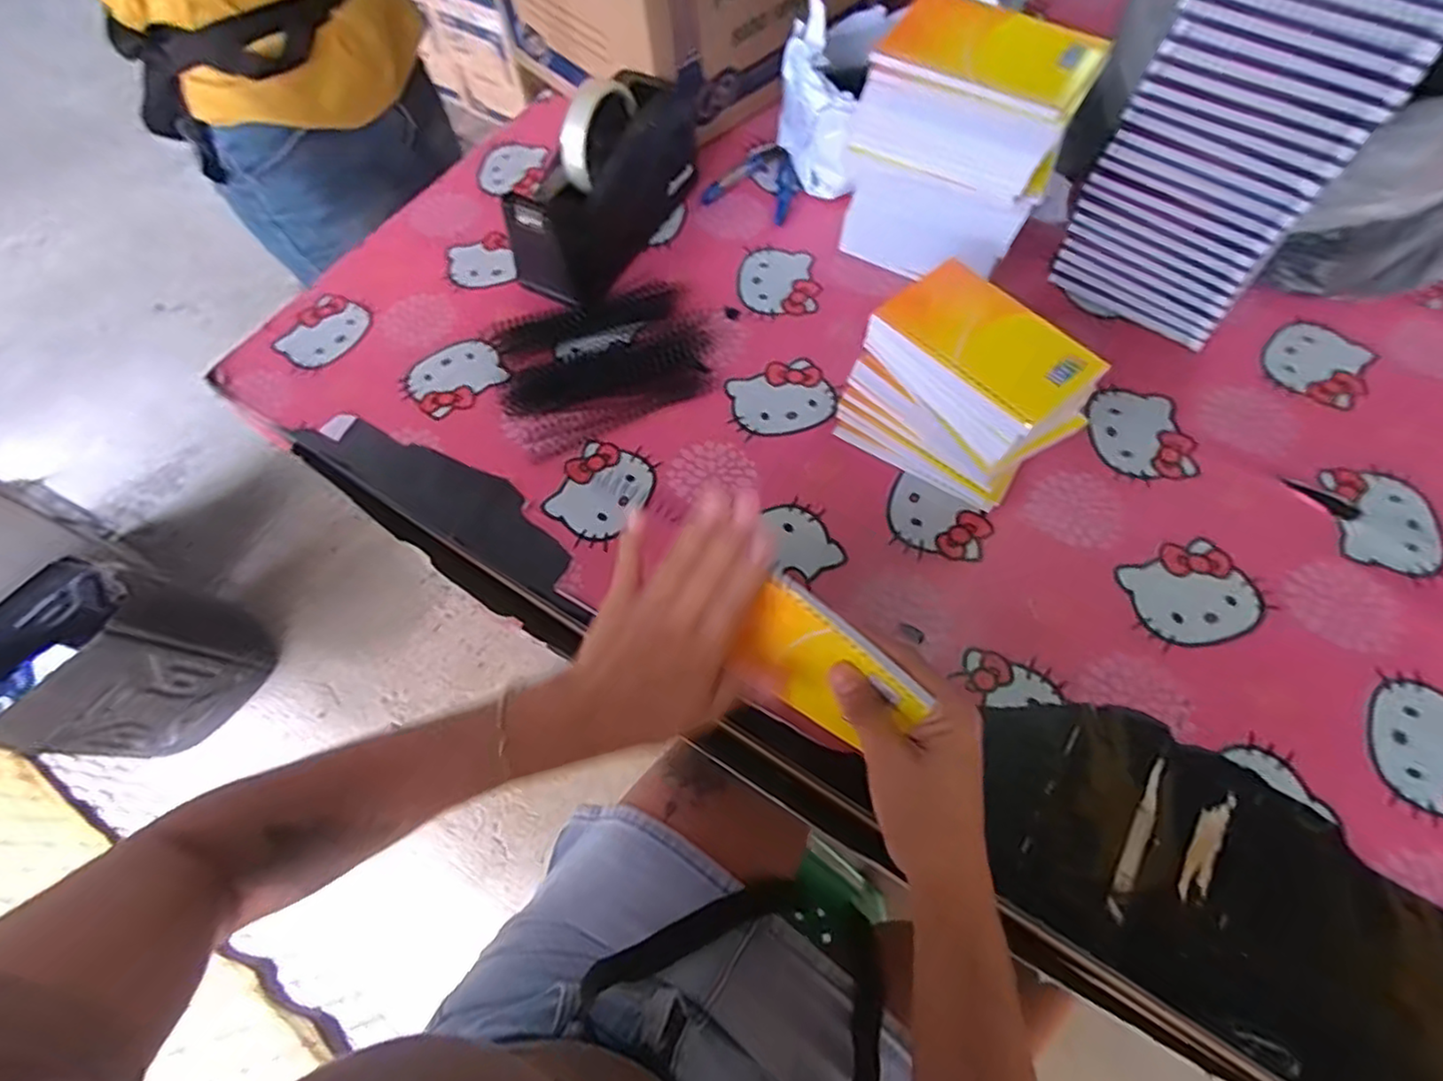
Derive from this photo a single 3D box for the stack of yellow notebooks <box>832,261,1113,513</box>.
[{"bbox_3d":[0.164,-0.100,0.469,0.099,0.098,0.133,-36,67,-15],"label":"stack of yellow notebooks"}]

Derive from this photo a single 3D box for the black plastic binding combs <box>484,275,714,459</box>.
[{"bbox_3d":[-0.097,-0.151,0.568,0.175,0.009,0.142,-19,64,-7],"label":"black plastic binding combs"}]

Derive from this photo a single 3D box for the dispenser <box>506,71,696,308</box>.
[{"bbox_3d":[-0.096,-0.317,0.587,0.069,0.111,0.215,28,68,16],"label":"dispenser"}]

